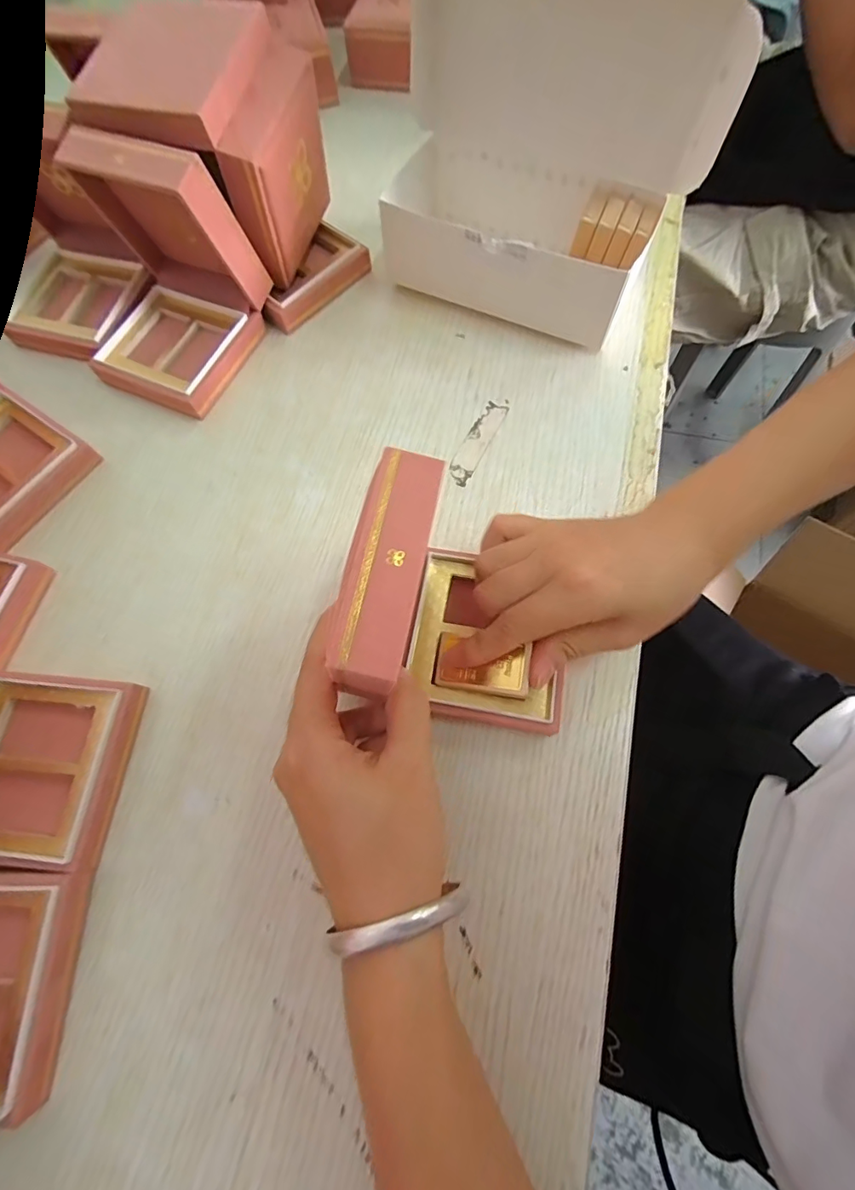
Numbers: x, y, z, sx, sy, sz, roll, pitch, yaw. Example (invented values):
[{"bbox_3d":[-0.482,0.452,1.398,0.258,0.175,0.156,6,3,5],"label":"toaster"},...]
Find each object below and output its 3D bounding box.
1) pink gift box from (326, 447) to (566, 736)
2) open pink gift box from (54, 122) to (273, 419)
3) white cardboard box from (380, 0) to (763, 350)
[{"bbox_3d":[0.021,0.006,0.215,0.098,0.095,0.086,10,71,5],"label":"pink gift box"},{"bbox_3d":[-0.177,-0.205,0.307,0.097,0.106,0.108,22,72,10],"label":"open pink gift box"},{"bbox_3d":[0.062,-0.263,0.296,0.181,0.140,0.080,24,73,10],"label":"white cardboard box"}]

